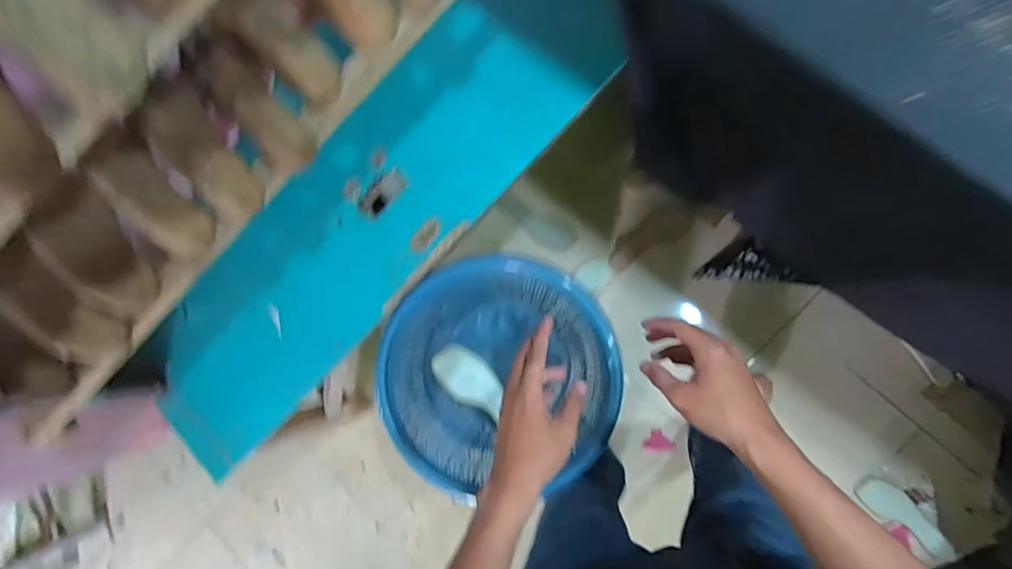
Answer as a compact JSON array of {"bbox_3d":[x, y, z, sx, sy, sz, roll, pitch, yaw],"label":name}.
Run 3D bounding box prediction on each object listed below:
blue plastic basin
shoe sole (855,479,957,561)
[{"bbox_3d":[-0.002,0.158,0.856,0.379,0.206,0.374,-1,86,8],"label":"blue plastic basin"},{"bbox_3d":[0.998,0.576,1.193,0.240,0.020,0.088,36,92,9],"label":"shoe sole"}]

